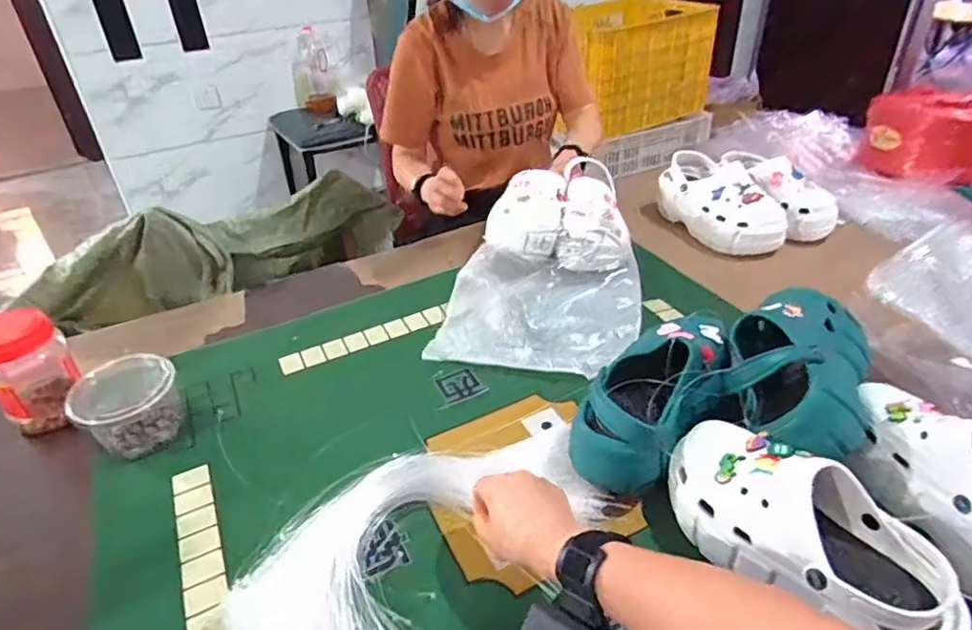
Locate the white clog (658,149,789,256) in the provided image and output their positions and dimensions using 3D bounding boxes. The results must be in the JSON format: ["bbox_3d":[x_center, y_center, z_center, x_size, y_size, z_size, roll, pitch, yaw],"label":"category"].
[{"bbox_3d":[0.403,-0.191,1.051,0.095,0.114,0.228,-20,39,-23],"label":"white clog"}]

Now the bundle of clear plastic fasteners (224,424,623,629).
[{"bbox_3d":[-0.058,0.205,0.587,0.363,0.034,0.157,-21,39,-24],"label":"bundle of clear plastic fasteners"}]

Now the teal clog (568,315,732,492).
[{"bbox_3d":[0.185,0.077,0.655,0.105,0.091,0.229,21,41,30],"label":"teal clog"}]

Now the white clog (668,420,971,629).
[{"bbox_3d":[0.270,0.187,0.524,0.103,0.093,0.248,-21,39,-24],"label":"white clog"}]

